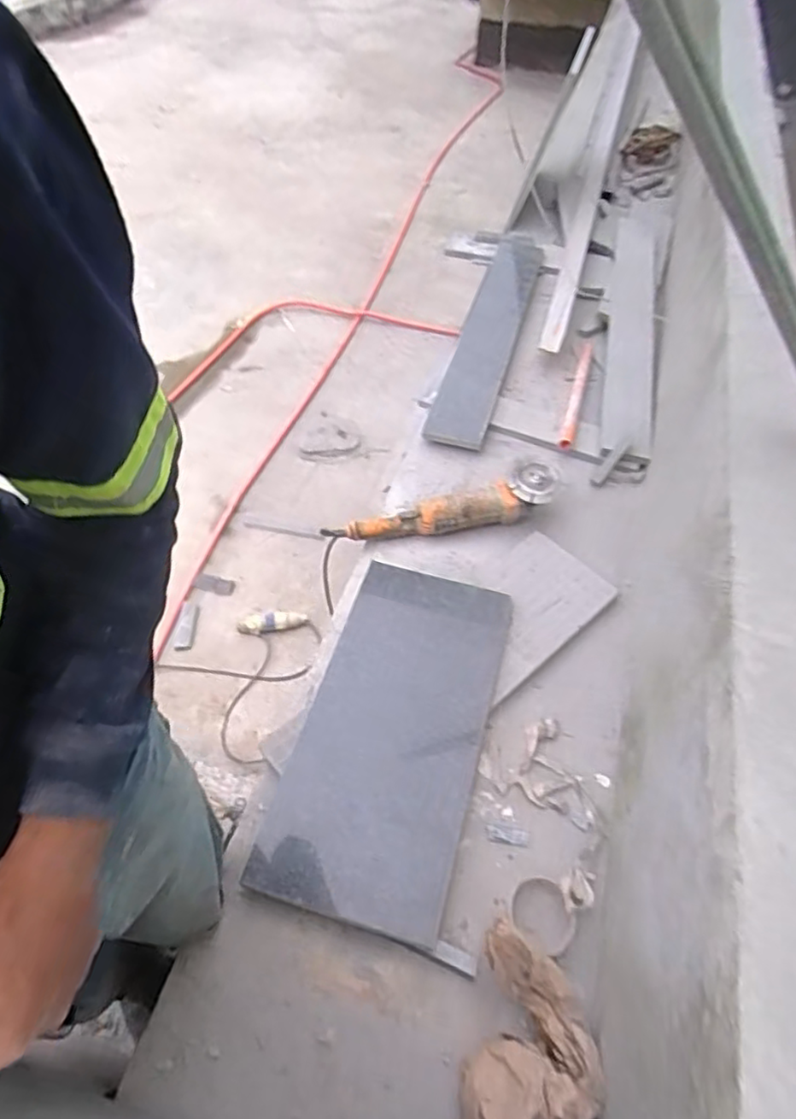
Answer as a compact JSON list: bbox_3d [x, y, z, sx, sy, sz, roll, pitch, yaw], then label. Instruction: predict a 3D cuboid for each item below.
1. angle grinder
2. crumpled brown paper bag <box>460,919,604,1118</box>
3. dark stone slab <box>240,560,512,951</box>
[{"bbox_3d":[0.078,-0.089,1.122,0.420,0.078,0.086,-10,53,-10],"label":"angle grinder"},{"bbox_3d":[0.135,0.501,0.630,0.124,0.100,0.207,13,53,8],"label":"crumpled brown paper bag"},{"bbox_3d":[-0.002,0.234,0.900,0.246,0.037,0.505,16,53,9],"label":"dark stone slab"}]

